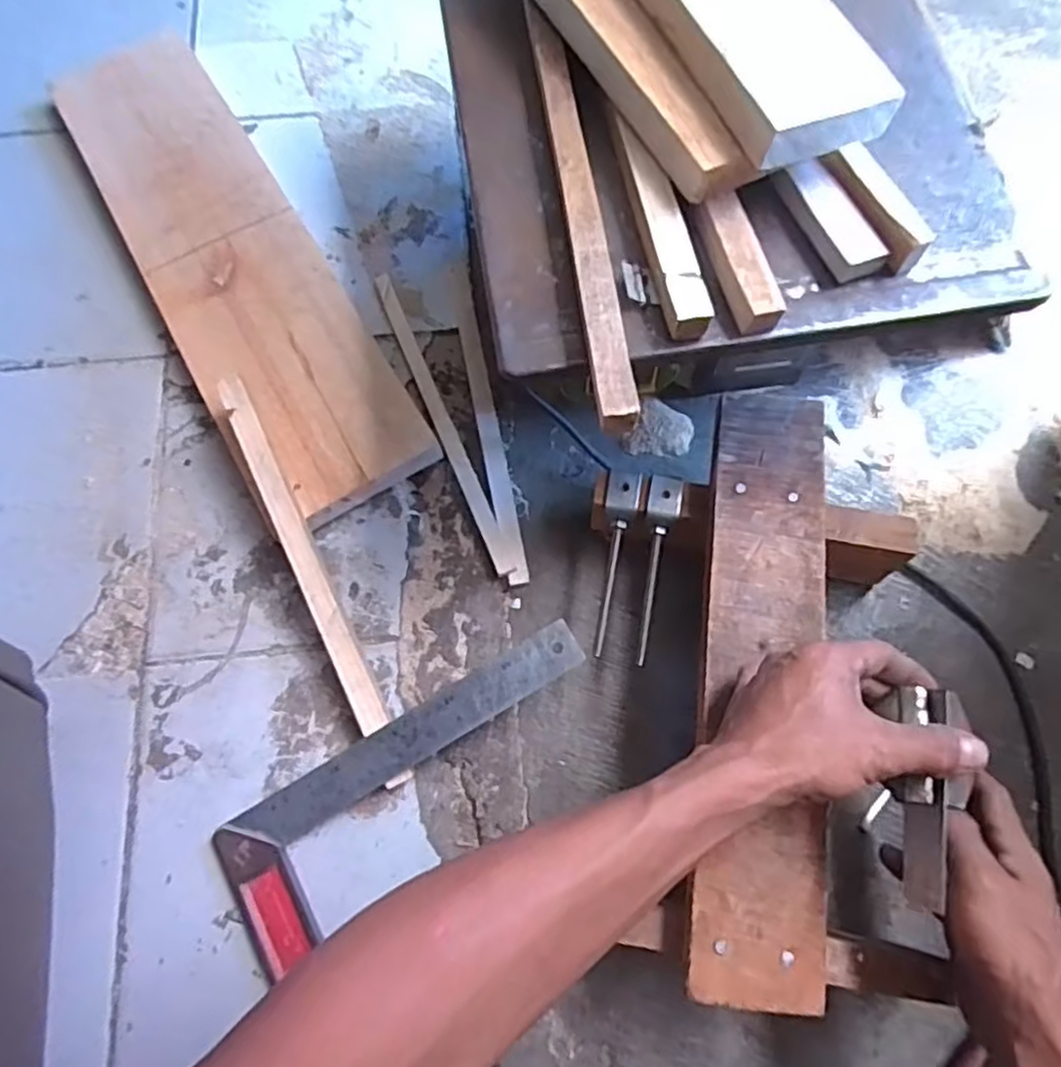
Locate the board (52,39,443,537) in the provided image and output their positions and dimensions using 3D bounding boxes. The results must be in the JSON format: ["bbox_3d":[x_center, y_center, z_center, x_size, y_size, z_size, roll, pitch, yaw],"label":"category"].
[{"bbox_3d":[-0.298,-0.272,0.683,0.158,0.024,0.592,-30,72,-10],"label":"board"}]

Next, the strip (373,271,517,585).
[{"bbox_3d":[-0.083,-0.107,0.652,0.019,0.018,0.322,-22,72,-8],"label":"strip"}]

